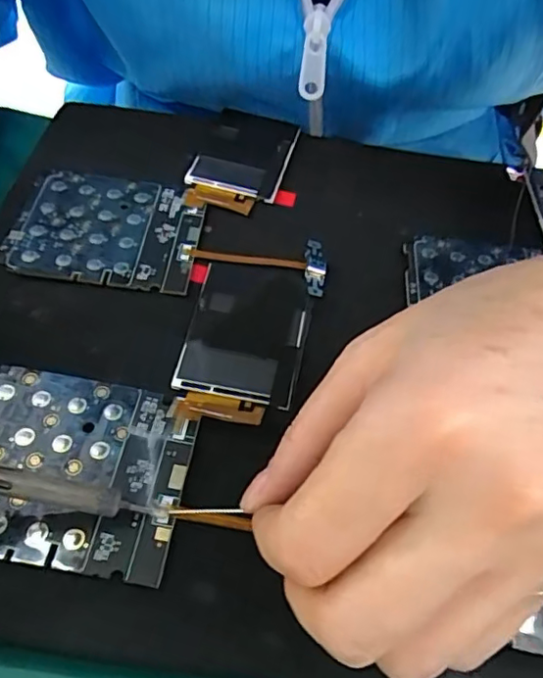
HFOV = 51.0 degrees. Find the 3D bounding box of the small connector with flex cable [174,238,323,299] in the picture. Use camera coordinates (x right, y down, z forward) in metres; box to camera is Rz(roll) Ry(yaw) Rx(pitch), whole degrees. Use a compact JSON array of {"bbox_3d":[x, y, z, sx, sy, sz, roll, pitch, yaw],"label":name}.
[{"bbox_3d":[-0.005,-0.038,0.243,0.061,0.005,0.031,16,57,5],"label":"small connector with flex cable"}]

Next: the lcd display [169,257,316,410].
[{"bbox_3d":[-0.011,-0.004,0.219,0.046,0.004,0.061,10,56,1],"label":"lcd display"}]

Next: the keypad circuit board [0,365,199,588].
[{"bbox_3d":[-0.066,0.040,0.181,0.075,0.005,0.060,10,56,1],"label":"keypad circuit board"}]

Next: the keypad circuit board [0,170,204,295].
[{"bbox_3d":[-0.070,-0.048,0.244,0.076,0.006,0.061,7,56,-1],"label":"keypad circuit board"}]

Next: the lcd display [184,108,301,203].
[{"bbox_3d":[-0.013,-0.091,0.280,0.043,0.004,0.057,13,57,8],"label":"lcd display"}]

